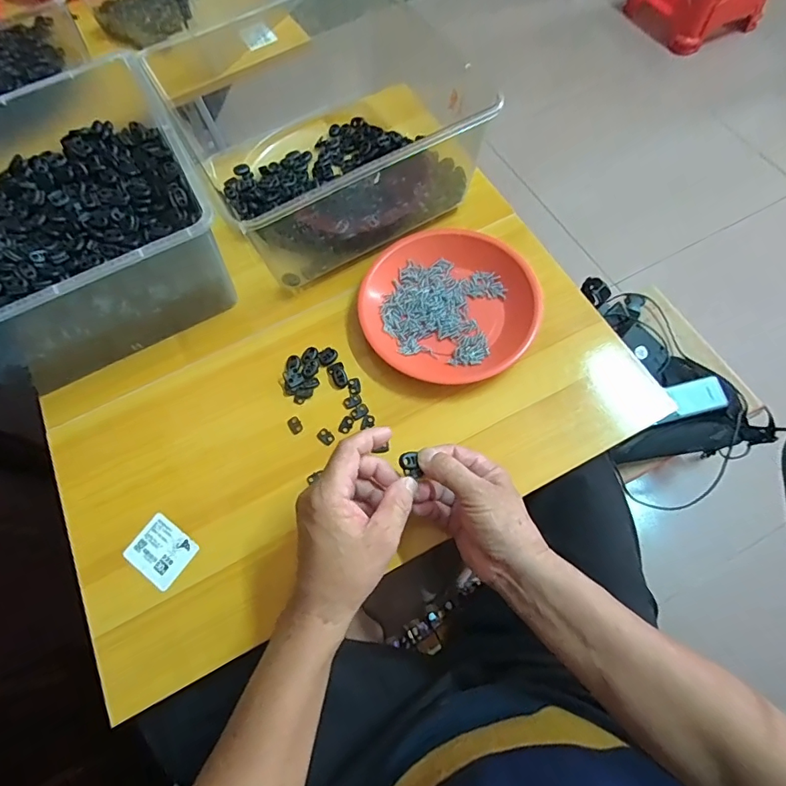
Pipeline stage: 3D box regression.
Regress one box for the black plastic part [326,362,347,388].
[{"bbox_3d":[-0.059,-0.019,0.502,0.018,0.004,0.029,-23,68,-7],"label":"black plastic part"}]

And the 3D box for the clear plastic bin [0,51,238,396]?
[{"bbox_3d":[-0.354,-0.179,0.511,0.302,0.134,0.300,-26,68,-8],"label":"clear plastic bin"}]

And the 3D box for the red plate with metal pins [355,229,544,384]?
[{"bbox_3d":[0.061,-0.096,0.516,0.190,0.031,0.176,-1,67,2],"label":"red plate with metal pins"}]

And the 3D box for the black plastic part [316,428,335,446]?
[{"bbox_3d":[-0.069,0.045,0.480,0.018,0.004,0.013,36,73,16],"label":"black plastic part"}]

